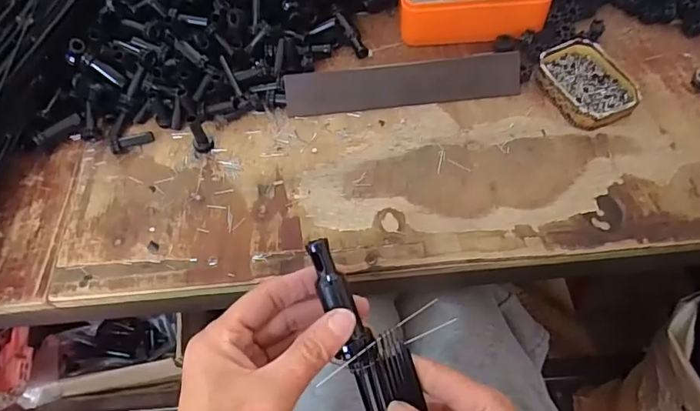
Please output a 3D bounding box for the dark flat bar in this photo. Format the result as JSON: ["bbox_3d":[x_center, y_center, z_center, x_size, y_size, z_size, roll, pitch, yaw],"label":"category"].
[{"bbox_3d":[0.049,-0.114,0.460,0.216,0.010,0.040,-5,91,3],"label":"dark flat bar"}]

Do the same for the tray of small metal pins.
[{"bbox_3d":[0.214,-0.114,0.442,0.063,0.021,0.089,-21,60,-8],"label":"tray of small metal pins"}]

